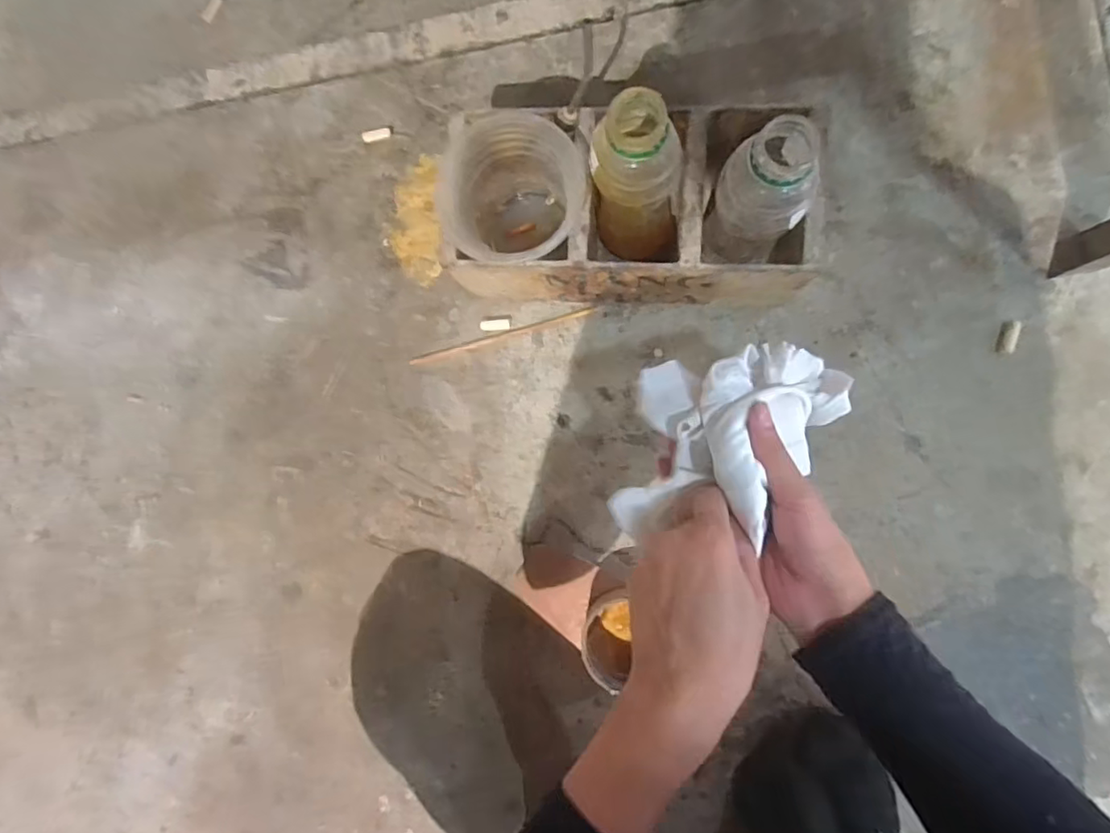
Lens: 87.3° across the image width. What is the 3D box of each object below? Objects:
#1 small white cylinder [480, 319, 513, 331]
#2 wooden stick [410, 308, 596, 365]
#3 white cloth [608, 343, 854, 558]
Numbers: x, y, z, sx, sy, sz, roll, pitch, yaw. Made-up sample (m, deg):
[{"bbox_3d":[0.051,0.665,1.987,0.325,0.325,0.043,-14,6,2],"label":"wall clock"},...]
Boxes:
[{"bbox_3d":[-0.058,-0.090,0.580,0.032,0.010,0.009,-4,83,7],"label":"small white cylinder"},{"bbox_3d":[-0.055,-0.080,0.582,0.190,0.010,0.008,-15,82,6],"label":"wooden stick"},{"bbox_3d":[0.120,0.012,0.382,0.152,0.068,0.122,1,84,8],"label":"white cloth"}]

